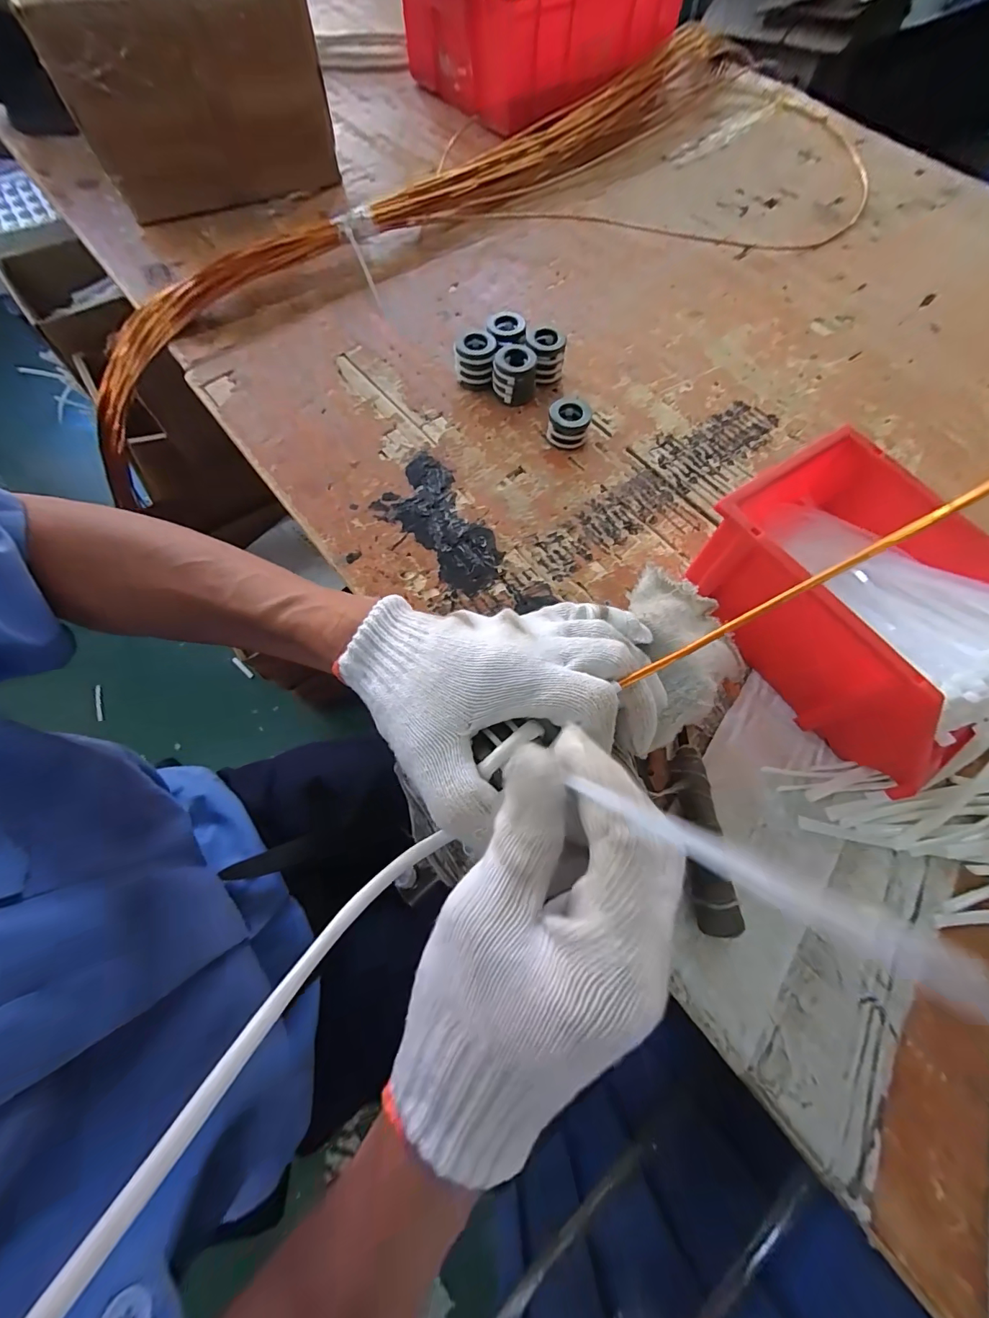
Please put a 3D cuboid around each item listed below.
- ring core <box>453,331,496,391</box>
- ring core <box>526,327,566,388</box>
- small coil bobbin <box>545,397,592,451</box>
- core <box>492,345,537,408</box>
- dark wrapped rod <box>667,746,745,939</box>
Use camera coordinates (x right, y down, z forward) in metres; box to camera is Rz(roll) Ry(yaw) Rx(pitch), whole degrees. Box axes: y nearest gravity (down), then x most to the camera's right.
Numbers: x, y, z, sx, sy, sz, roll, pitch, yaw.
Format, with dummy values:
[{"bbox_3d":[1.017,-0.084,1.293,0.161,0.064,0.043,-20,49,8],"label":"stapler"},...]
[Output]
[{"bbox_3d":[-0.022,-0.342,0.514,0.043,0.044,0.041,7,68,1],"label":"ring core"},{"bbox_3d":[0.058,-0.347,0.519,0.044,0.046,0.048,2,68,-1],"label":"ring core"},{"bbox_3d":[0.082,-0.260,0.491,0.043,0.031,0.046,16,68,5],"label":"small coil bobbin"},{"bbox_3d":[0.022,-0.322,0.509,0.048,0.040,0.048,1,68,-1],"label":"core"},{"bbox_3d":[0.154,0.135,0.340,0.028,0.029,0.129,-3,68,-3],"label":"dark wrapped rod"}]

